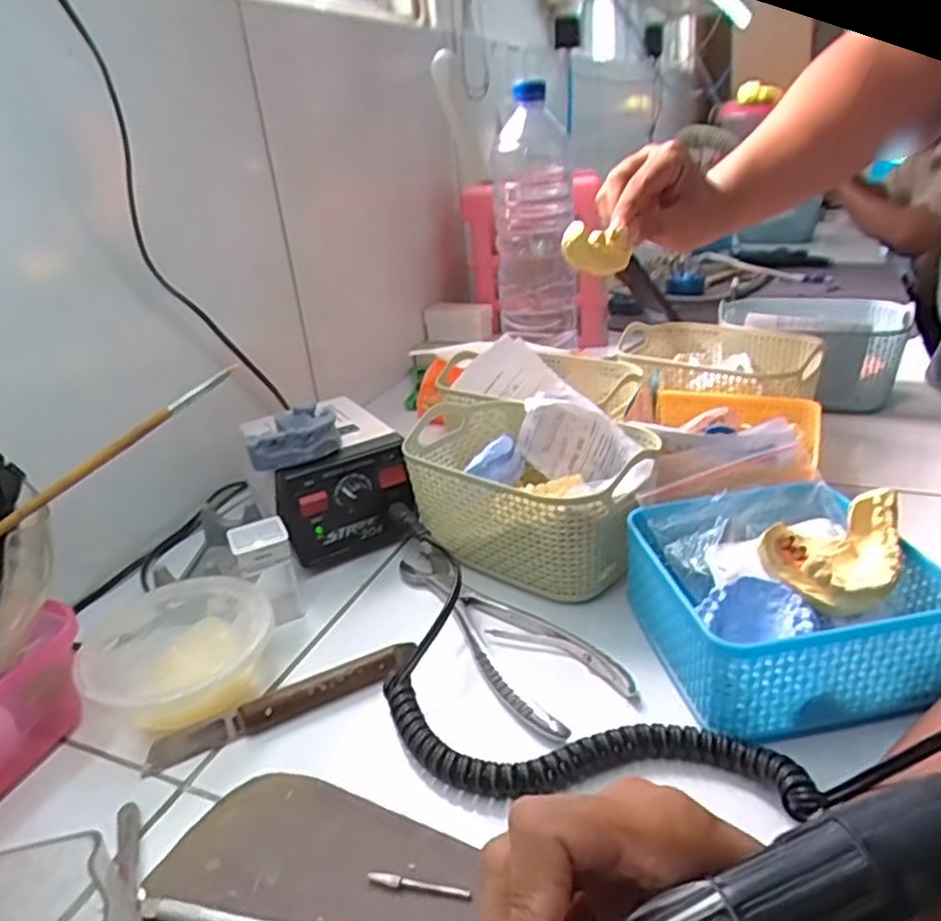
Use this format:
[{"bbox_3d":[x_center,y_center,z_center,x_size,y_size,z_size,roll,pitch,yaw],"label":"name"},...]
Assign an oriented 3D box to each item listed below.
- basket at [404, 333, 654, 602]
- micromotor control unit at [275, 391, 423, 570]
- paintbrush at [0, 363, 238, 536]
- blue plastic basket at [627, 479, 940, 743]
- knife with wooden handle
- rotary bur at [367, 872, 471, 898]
[{"bbox_3d":[0.041,0.021,0.496,0.173,0.088,0.119,16,33,38],"label":"basket"},{"bbox_3d":[-0.103,0.014,0.549,0.090,0.090,0.126,-12,26,-14],"label":"micromotor control unit"},{"bbox_3d":[-0.209,0.006,0.375,0.192,0.008,0.012,-38,34,-11],"label":"paintbrush"},{"bbox_3d":[0.167,0.074,0.381,0.133,0.068,0.131,-8,26,-6],"label":"blue plastic basket"},{"bbox_3d":[-0.100,0.134,0.386,0.147,0.016,0.021,-14,27,-18],"label":"knife with wooden handle"},{"bbox_3d":[-0.021,0.174,0.288,0.043,0.004,0.005,1,26,13],"label":"rotary bur"}]

